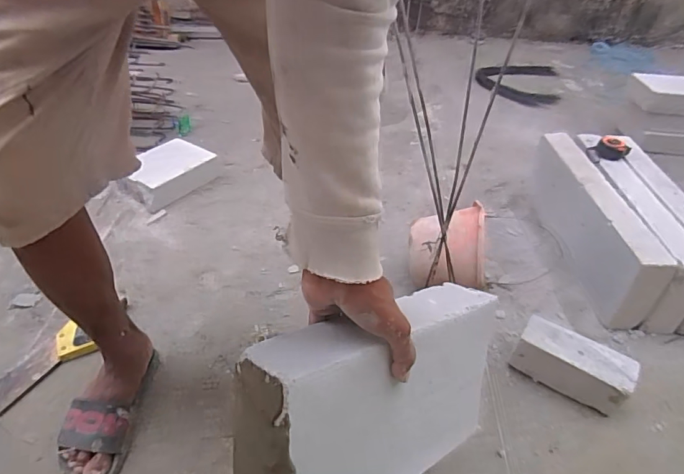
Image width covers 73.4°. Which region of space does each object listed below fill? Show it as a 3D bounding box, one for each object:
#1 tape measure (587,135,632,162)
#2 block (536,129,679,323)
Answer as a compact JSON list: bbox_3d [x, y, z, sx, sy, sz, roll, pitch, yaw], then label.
[{"bbox_3d":[0.736,-0.247,1.260,0.093,0.036,0.095,24,43,24],"label":"tape measure"},{"bbox_3d":[0.617,-0.051,1.176,0.098,0.178,0.588,2,38,-2],"label":"block"}]

